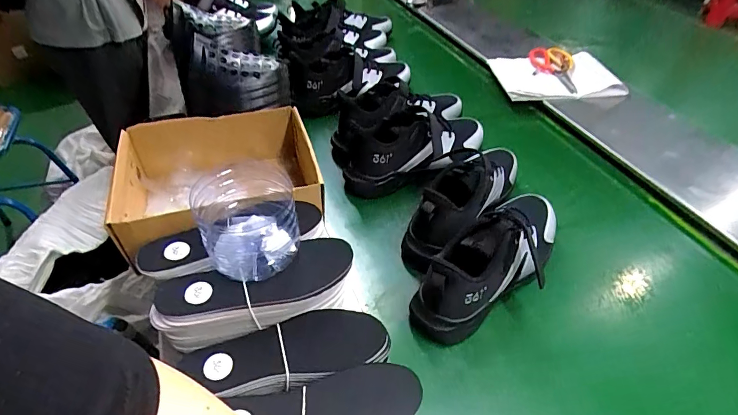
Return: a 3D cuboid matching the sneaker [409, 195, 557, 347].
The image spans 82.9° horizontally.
[{"bbox_3d":[0.169,0.058,0.556,0.274,0.115,0.092,-34,53,-30],"label":"sneaker"}]

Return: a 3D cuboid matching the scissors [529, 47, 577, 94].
[{"bbox_3d":[0.415,-0.317,0.951,0.093,0.022,0.167,6,52,12],"label":"scissors"}]

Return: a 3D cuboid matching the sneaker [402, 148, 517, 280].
[{"bbox_3d":[0.149,-0.021,0.624,0.089,0.114,0.270,28,50,26],"label":"sneaker"}]

